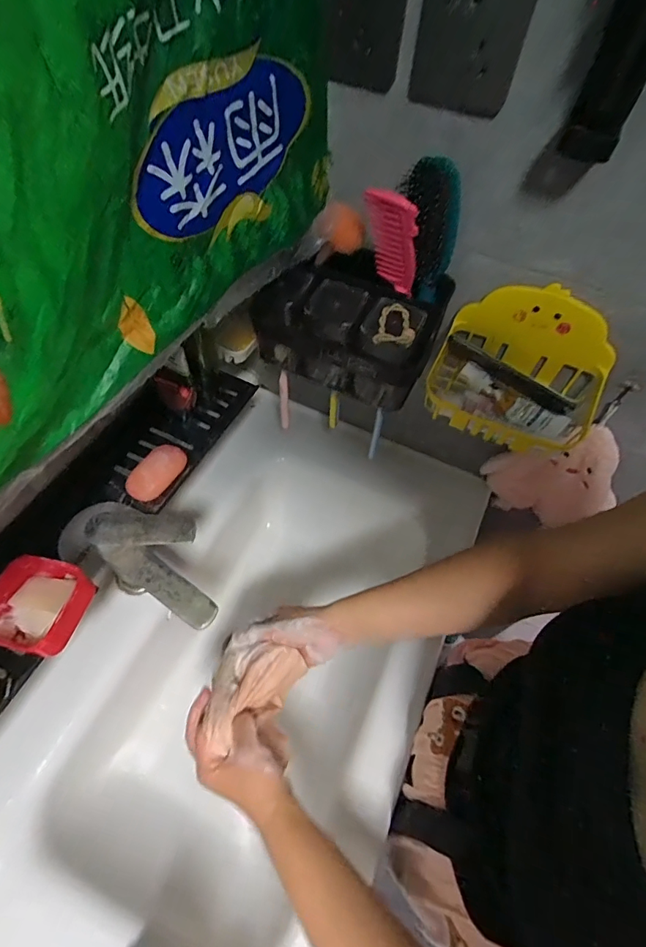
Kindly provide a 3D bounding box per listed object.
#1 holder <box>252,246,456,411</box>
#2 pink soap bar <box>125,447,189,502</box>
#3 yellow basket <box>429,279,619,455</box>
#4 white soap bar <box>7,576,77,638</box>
[{"bbox_3d":[0.036,-0.184,0.552,0.209,0.135,0.126,30,60,14],"label":"holder"},{"bbox_3d":[-0.209,-0.004,0.554,0.046,0.019,0.083,22,58,9],"label":"pink soap bar"},{"bbox_3d":[0.235,-0.116,0.516,0.198,0.133,0.120,24,58,10],"label":"yellow basket"},{"bbox_3d":[-0.294,0.132,0.452,0.060,0.019,0.058,17,57,6],"label":"white soap bar"}]

